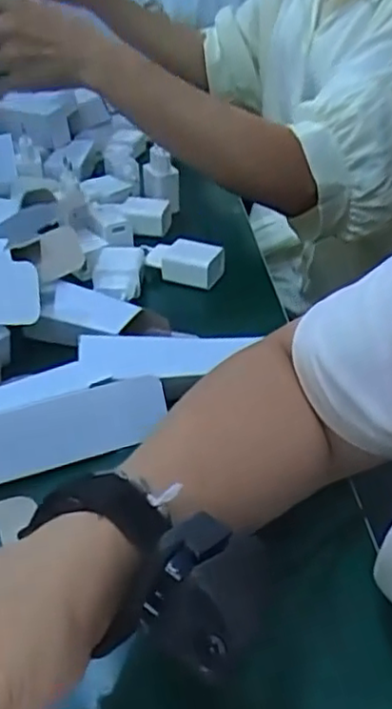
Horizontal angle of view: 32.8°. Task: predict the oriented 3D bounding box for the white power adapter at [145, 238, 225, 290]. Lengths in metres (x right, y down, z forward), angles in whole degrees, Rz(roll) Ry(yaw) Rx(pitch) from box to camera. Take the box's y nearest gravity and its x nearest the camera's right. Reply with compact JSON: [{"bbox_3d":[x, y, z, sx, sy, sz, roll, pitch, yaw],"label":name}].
[{"bbox_3d":[-0.010,-0.082,0.591,0.065,0.028,0.035,12,37,18],"label":"white power adapter"}]

